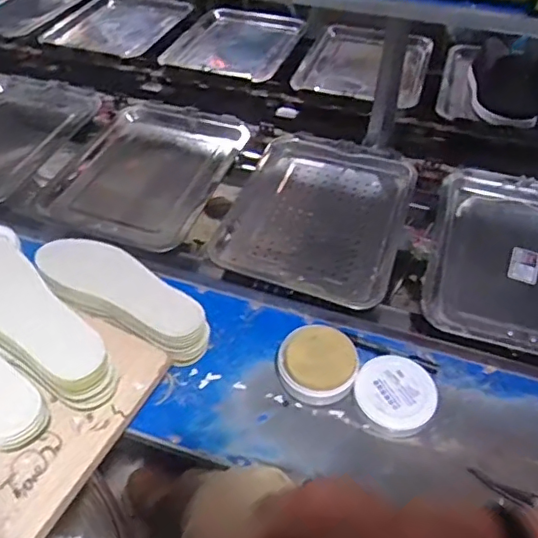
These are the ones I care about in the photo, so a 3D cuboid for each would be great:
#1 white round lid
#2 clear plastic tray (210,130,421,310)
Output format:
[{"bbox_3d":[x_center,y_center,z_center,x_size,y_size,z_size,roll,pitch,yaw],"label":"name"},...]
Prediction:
[{"bbox_3d":[0.167,0.161,0.730,0.099,0.024,0.101,1,46,-1],"label":"white round lid"},{"bbox_3d":[0.084,-0.098,0.943,0.278,0.053,0.370,15,48,13],"label":"clear plastic tray"}]

